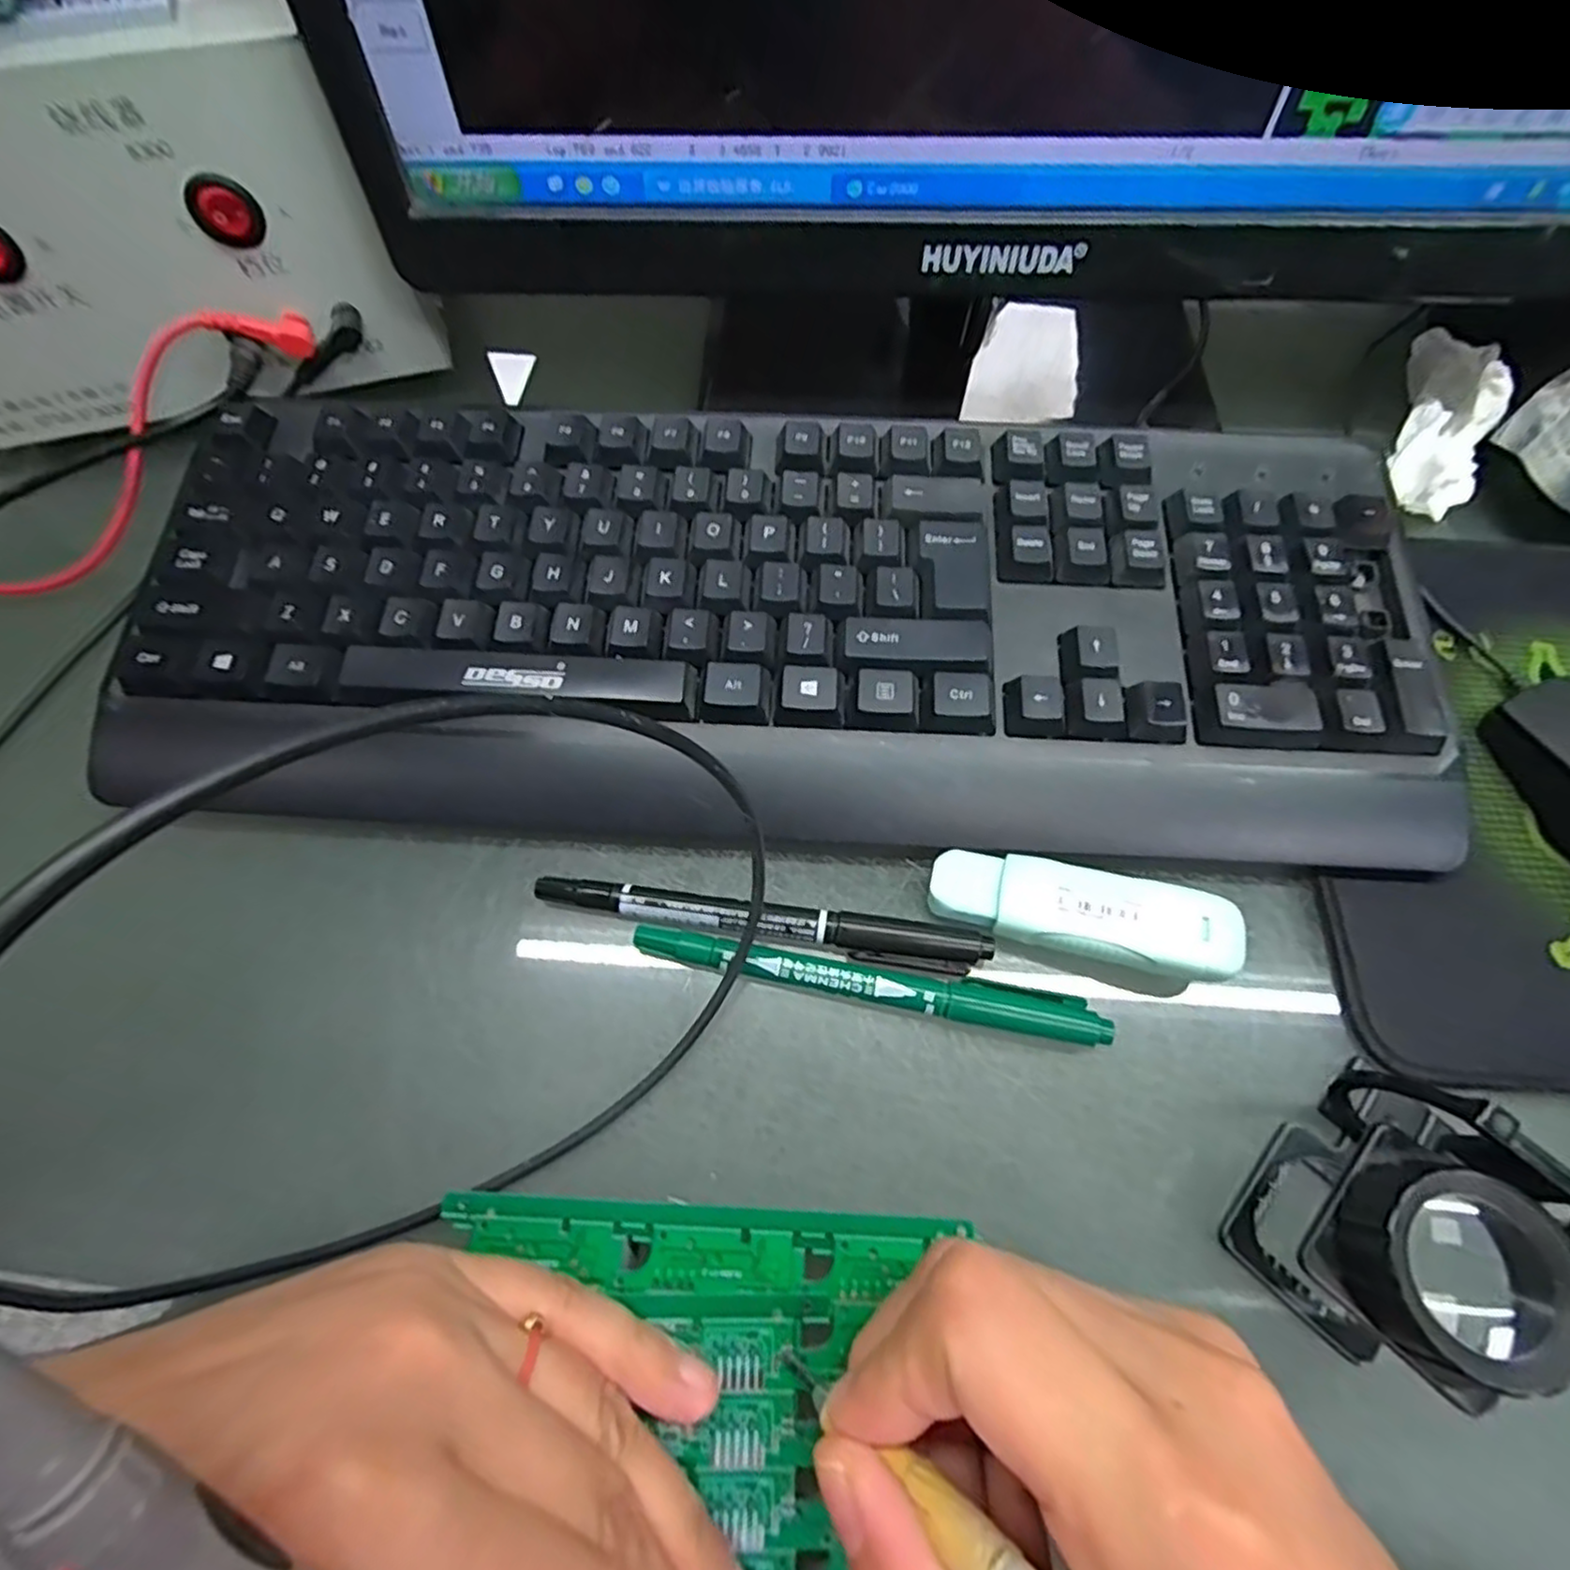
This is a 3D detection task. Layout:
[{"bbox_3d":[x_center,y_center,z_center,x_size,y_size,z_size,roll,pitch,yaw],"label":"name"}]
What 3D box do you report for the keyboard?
[{"bbox_3d":[-0.001,-0.058,0.245,0.430,0.036,0.161,4,65,2],"label":"keyboard"}]

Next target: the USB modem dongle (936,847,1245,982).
[{"bbox_3d":[0.088,0.036,0.210,0.086,0.010,0.025,13,65,6],"label":"USB modem dongle"}]

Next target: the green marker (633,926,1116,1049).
[{"bbox_3d":[0.024,0.059,0.211,0.137,0.011,0.013,9,65,4],"label":"green marker"}]

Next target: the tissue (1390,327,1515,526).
[{"bbox_3d":[0.276,-0.154,0.294,0.028,0.030,0.090,22,67,10],"label":"tissue"}]

